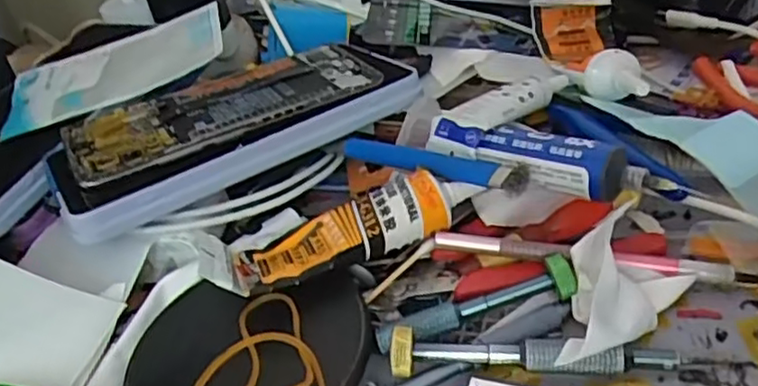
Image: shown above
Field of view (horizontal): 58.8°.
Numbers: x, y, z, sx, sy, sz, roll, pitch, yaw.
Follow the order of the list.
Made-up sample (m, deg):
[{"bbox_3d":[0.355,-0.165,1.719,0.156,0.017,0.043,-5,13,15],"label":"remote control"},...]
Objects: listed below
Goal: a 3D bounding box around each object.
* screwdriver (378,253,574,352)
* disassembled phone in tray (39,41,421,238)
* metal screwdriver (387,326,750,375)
[{"bbox_3d":[0.038,0.045,0.269,0.081,0.012,0.014,-20,40,3],"label":"screwdriver"},{"bbox_3d":[-0.077,-0.040,0.356,0.181,0.018,0.096,-28,37,-19],"label":"disassembled phone in tray"},{"bbox_3d":[0.065,0.060,0.240,0.121,0.014,0.014,-5,36,13],"label":"metal screwdriver"}]

